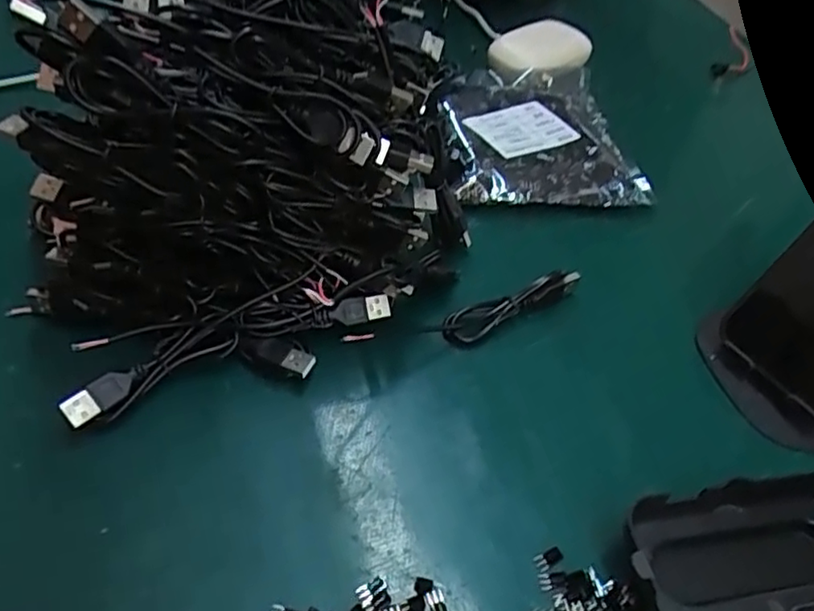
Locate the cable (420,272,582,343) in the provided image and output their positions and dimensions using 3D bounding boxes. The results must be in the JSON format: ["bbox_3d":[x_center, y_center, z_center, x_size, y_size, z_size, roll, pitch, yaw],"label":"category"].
[{"bbox_3d":[0.054,0.002,0.343,0.093,0.021,0.017,-14,51,-18],"label":"cable"}]

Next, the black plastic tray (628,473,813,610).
[{"bbox_3d":[0.146,0.100,0.257,0.101,0.025,0.051,-6,49,-12],"label":"black plastic tray"}]

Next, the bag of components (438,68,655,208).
[{"bbox_3d":[0.092,-0.128,0.462,0.132,0.025,0.160,-2,48,-9],"label":"bag of components"}]

